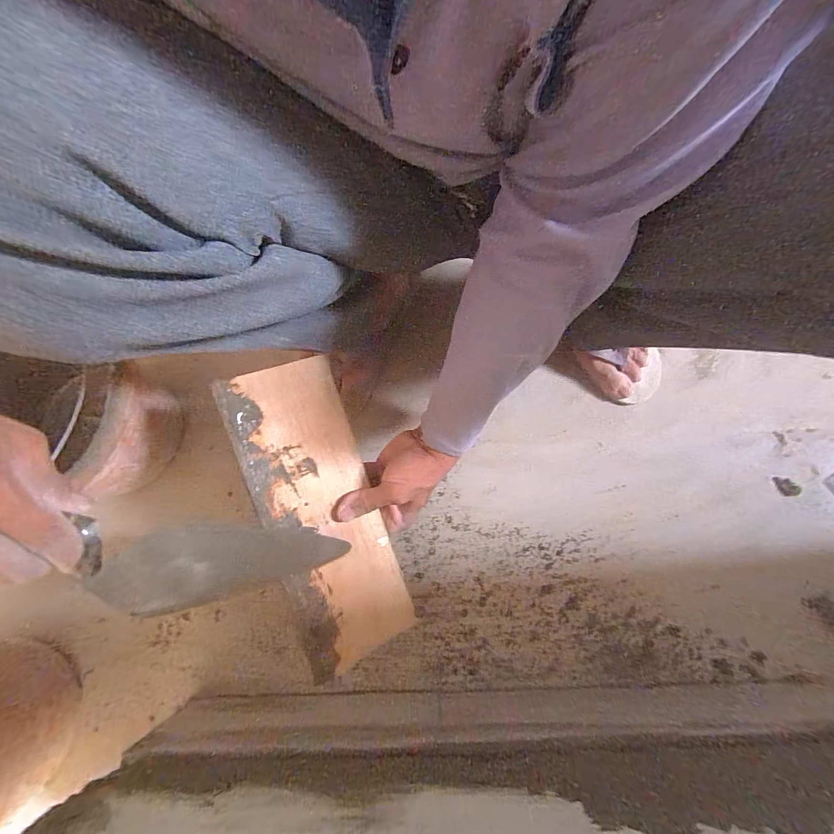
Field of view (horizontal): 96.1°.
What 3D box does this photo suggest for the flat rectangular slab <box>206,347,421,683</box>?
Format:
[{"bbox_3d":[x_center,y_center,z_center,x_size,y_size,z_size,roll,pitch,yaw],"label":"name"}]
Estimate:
[{"bbox_3d":[-0.087,0.089,0.343,0.100,0.009,0.275,-19,95,-26],"label":"flat rectangular slab"}]

